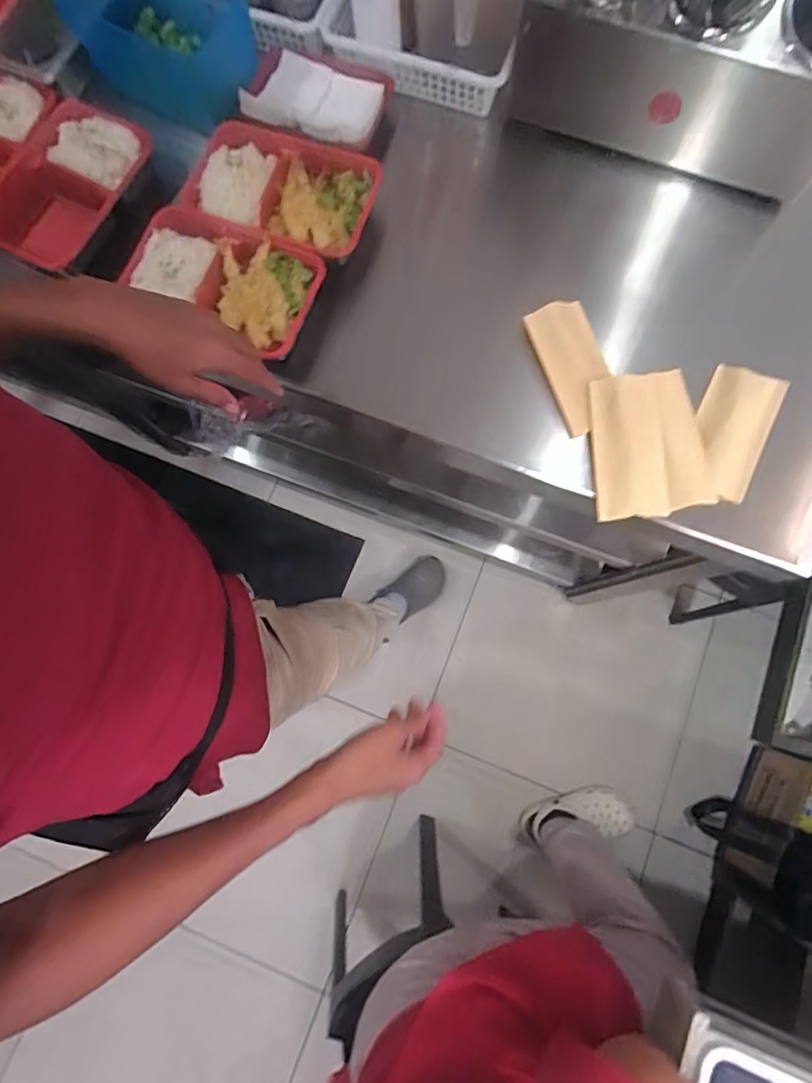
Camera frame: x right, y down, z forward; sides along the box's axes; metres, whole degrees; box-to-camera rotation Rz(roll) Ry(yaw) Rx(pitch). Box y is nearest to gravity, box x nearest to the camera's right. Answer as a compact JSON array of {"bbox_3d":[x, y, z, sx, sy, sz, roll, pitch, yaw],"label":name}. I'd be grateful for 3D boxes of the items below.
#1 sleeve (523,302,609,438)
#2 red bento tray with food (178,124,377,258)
[{"bbox_3d":[0.192,-0.203,0.602,0.068,0.013,0.152,-20,86,6],"label":"sleeve"},{"bbox_3d":[-0.151,-0.425,0.633,0.210,0.034,0.142,21,80,5],"label":"red bento tray with food"}]

